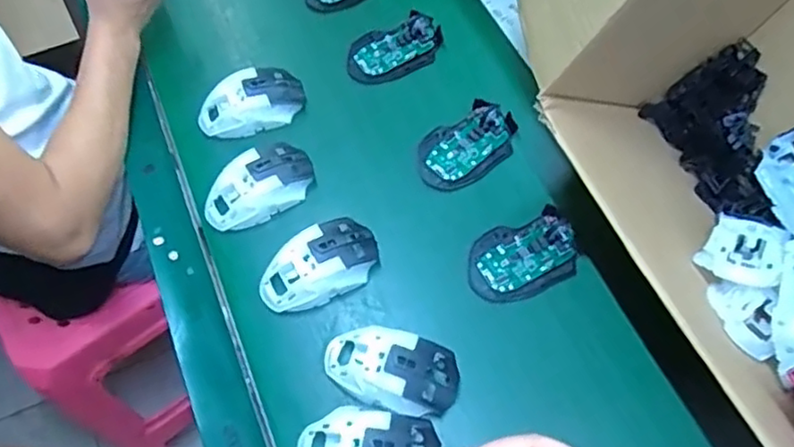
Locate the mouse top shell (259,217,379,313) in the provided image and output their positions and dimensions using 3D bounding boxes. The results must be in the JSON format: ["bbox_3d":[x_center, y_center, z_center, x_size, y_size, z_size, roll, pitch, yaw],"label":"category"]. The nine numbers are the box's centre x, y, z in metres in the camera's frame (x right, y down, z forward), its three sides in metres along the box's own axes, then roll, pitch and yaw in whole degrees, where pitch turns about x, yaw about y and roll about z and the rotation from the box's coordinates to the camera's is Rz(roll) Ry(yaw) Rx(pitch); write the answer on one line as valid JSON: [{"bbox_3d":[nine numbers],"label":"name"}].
[{"bbox_3d":[-0.074,0.038,0.596,0.114,0.036,0.062,-27,63,-11],"label":"mouse top shell"}]

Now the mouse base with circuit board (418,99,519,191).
[{"bbox_3d":[0.073,-0.083,0.663,0.115,0.011,0.073,-32,64,-13],"label":"mouse base with circuit board"}]

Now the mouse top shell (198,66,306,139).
[{"bbox_3d":[-0.159,-0.131,0.687,0.112,0.031,0.062,-28,63,-11],"label":"mouse top shell"}]

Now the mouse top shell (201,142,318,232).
[{"bbox_3d":[-0.138,-0.036,0.639,0.113,0.039,0.065,-37,65,-15],"label":"mouse top shell"}]

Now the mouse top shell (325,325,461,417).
[{"bbox_3d":[-0.006,0.127,0.546,0.115,0.039,0.067,9,62,9],"label":"mouse top shell"}]

